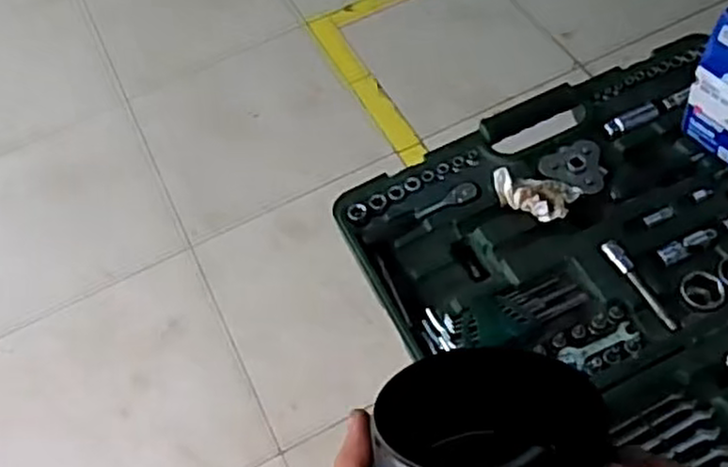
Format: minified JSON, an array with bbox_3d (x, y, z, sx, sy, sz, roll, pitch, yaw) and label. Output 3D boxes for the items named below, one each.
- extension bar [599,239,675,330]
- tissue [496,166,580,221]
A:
[{"bbox_3d":[0.288,0.053,0.753,0.018,0.013,0.114,-23,58,-8],"label":"extension bar"},{"bbox_3d":[0.192,-0.040,0.805,0.094,0.023,0.049,7,59,11],"label":"tissue"}]

